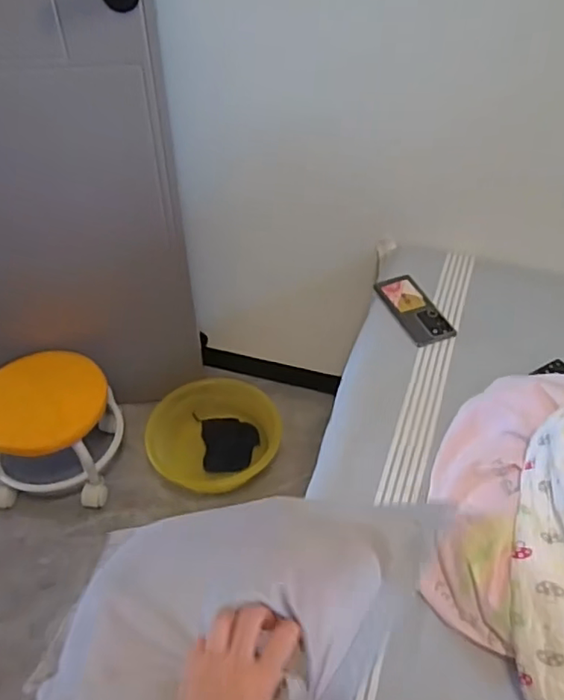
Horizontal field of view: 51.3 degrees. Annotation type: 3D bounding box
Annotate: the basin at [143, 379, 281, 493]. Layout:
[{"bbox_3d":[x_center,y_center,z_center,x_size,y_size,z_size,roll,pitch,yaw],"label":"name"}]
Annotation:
[{"bbox_3d":[-0.159,0.187,1.328,0.255,0.104,0.259,-1,45,1],"label":"basin"}]

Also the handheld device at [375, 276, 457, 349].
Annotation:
[{"bbox_3d":[0.223,-0.074,1.001,0.078,0.010,0.163,-16,47,-14],"label":"handheld device"}]

